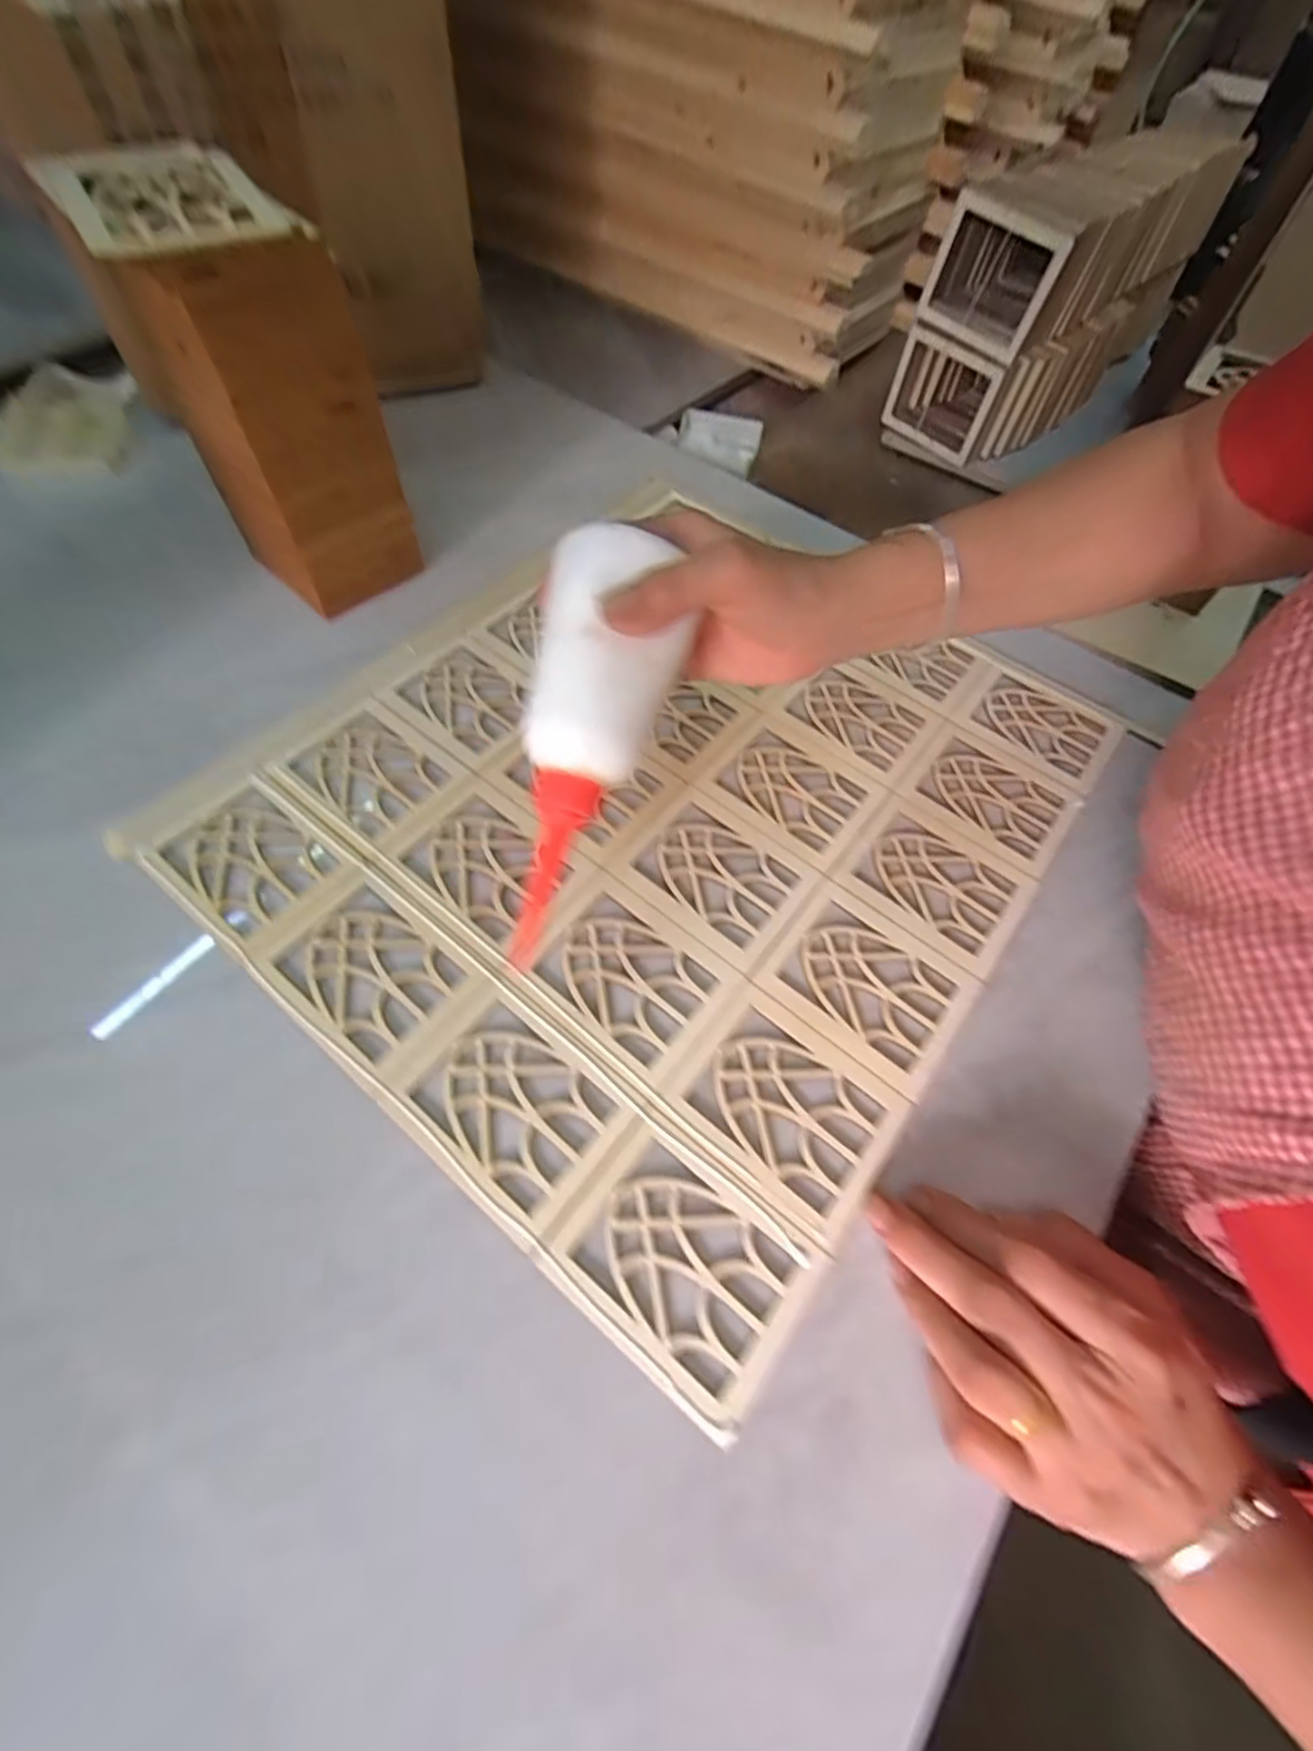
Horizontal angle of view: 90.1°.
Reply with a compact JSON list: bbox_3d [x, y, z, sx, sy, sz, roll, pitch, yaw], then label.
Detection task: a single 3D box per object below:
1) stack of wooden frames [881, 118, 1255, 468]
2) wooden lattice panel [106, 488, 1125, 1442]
[{"bbox_3d":[0.347,-0.491,0.554,0.114,0.145,0.315,40,65,18],"label":"stack of wooden frames"},{"bbox_3d":[0.003,-0.049,0.354,0.368,0.008,0.401,35,63,15],"label":"wooden lattice panel"}]

